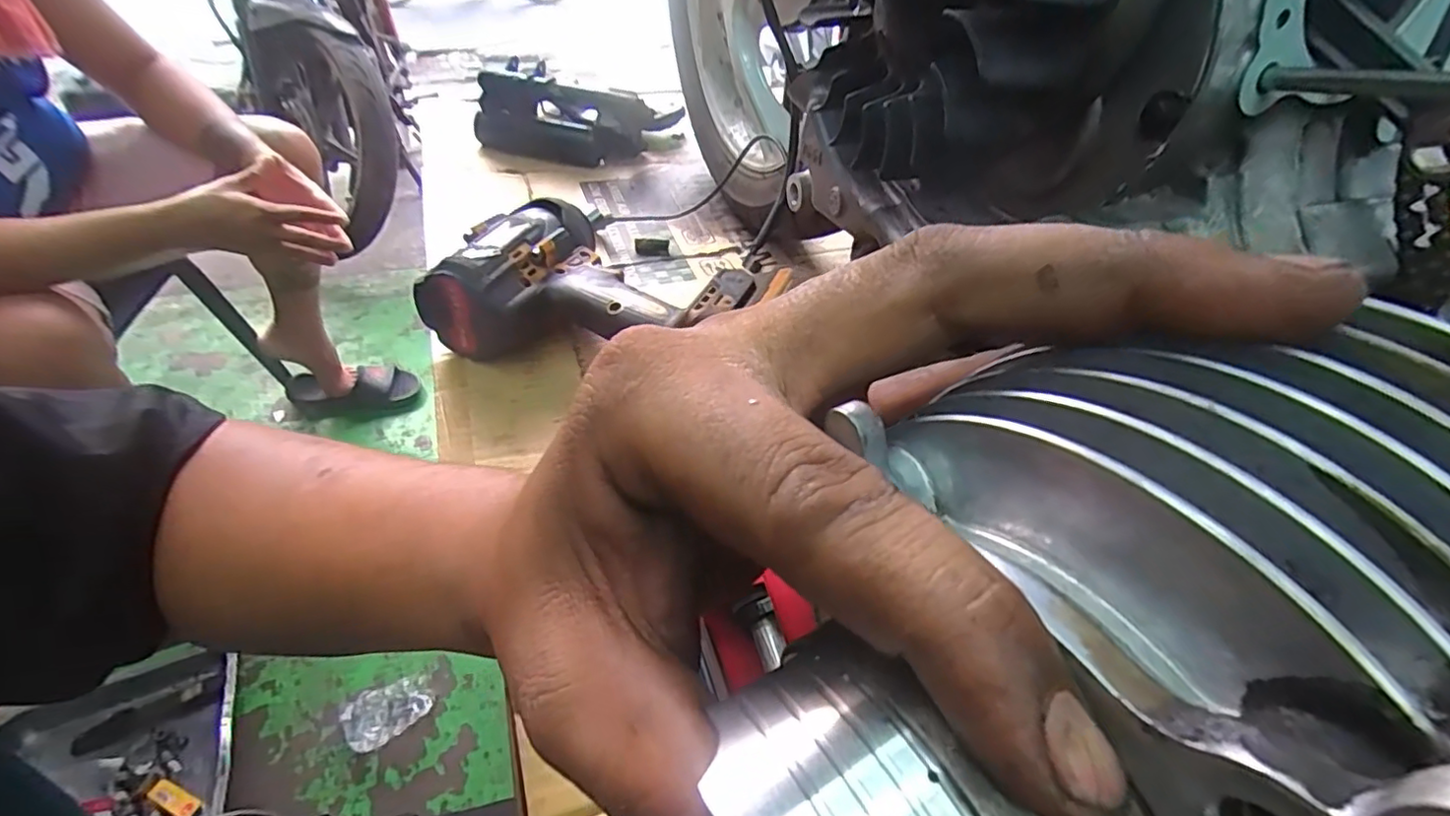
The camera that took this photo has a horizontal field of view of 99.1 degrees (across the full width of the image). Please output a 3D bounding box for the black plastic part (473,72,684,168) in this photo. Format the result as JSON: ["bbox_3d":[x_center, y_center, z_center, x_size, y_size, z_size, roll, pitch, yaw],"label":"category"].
[{"bbox_3d":[-0.167,-0.338,0.717,0.229,0.069,0.100,1,46,-4],"label":"black plastic part"}]

